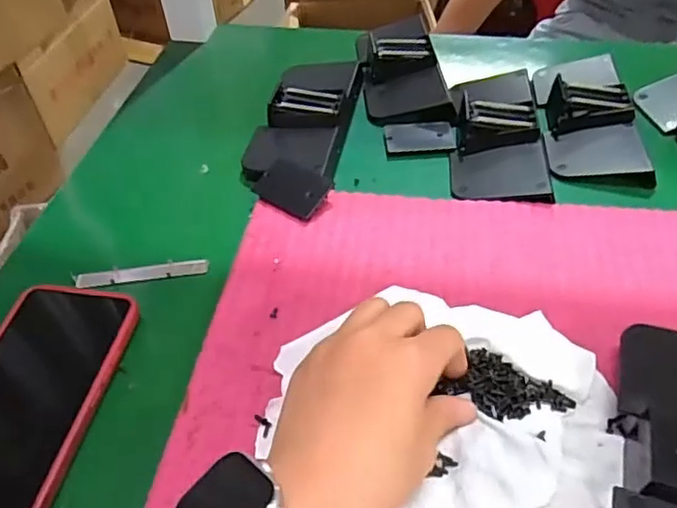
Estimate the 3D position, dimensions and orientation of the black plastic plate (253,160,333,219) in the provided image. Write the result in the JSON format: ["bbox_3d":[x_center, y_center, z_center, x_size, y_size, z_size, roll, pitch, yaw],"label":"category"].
[{"bbox_3d":[-0.035,-0.049,0.443,0.054,0.007,0.036,25,73,21],"label":"black plastic plate"}]

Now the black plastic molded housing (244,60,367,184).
[{"bbox_3d":[-0.028,-0.120,0.510,0.074,0.032,0.170,8,49,10],"label":"black plastic molded housing"}]

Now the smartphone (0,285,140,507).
[{"bbox_3d":[-0.178,0.085,0.332,0.077,0.007,0.163,7,48,9],"label":"smartphone"}]

